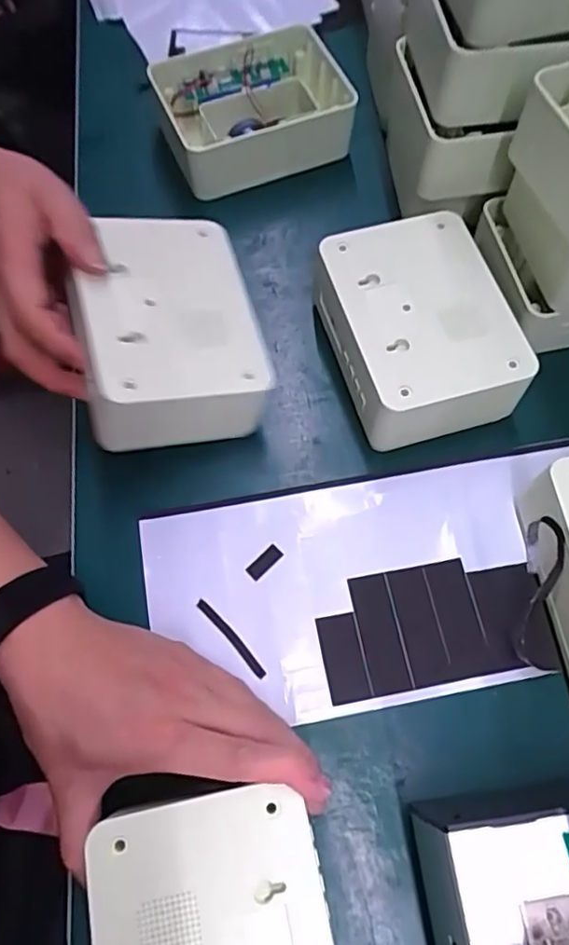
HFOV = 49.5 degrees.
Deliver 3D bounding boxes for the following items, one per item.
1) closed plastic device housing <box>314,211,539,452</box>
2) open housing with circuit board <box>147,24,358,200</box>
[{"bbox_3d":[0.086,-0.097,0.415,0.104,0.062,0.139,-15,68,-7],"label":"closed plastic device housing"},{"bbox_3d":[-0.028,-0.300,0.508,0.138,0.062,0.110,-19,69,-8],"label":"open housing with circuit board"}]

